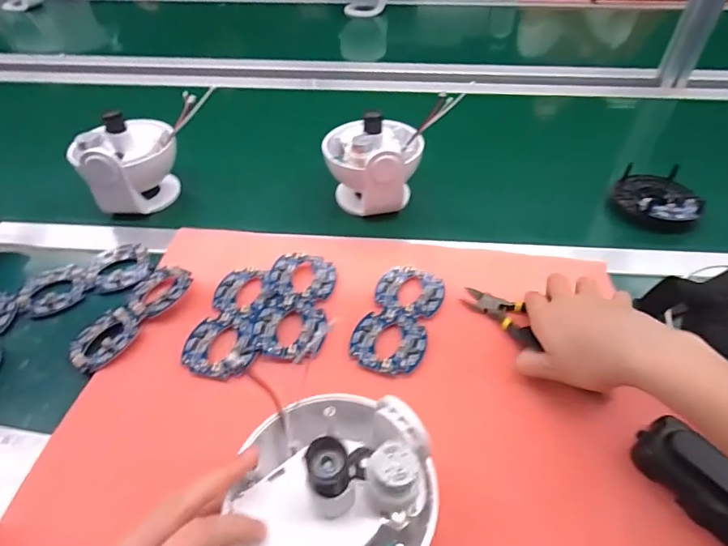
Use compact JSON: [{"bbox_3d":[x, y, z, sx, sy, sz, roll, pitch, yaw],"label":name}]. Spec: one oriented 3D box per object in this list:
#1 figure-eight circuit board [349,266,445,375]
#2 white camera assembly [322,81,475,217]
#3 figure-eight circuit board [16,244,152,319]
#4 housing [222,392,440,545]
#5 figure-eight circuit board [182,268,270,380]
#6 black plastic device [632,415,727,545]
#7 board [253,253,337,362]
[{"bbox_3d":[0.034,0.040,0.436,0.065,0.005,0.126,15,47,15],"label":"figure-eight circuit board"},{"bbox_3d":[0.018,-0.153,0.565,0.117,0.099,0.123,26,51,24],"label":"white camera assembly"},{"bbox_3d":[-0.296,0.004,0.491,0.124,0.011,0.067,-21,49,-19],"label":"figure-eight circuit board"},{"bbox_3d":[-0.017,0.116,0.257,0.111,0.057,0.112,0,45,0],"label":"housing"},{"bbox_3d":[-0.126,0.042,0.435,0.063,0.005,0.124,3,45,3],"label":"figure-eight circuit board"},{"bbox_3d":[0.240,0.152,0.314,0.036,0.032,0.107,-23,49,-21],"label":"black plastic device"},{"bbox_3d":[-0.065,0.028,0.448,0.064,0.004,0.125,8,47,-1],"label":"board"}]

